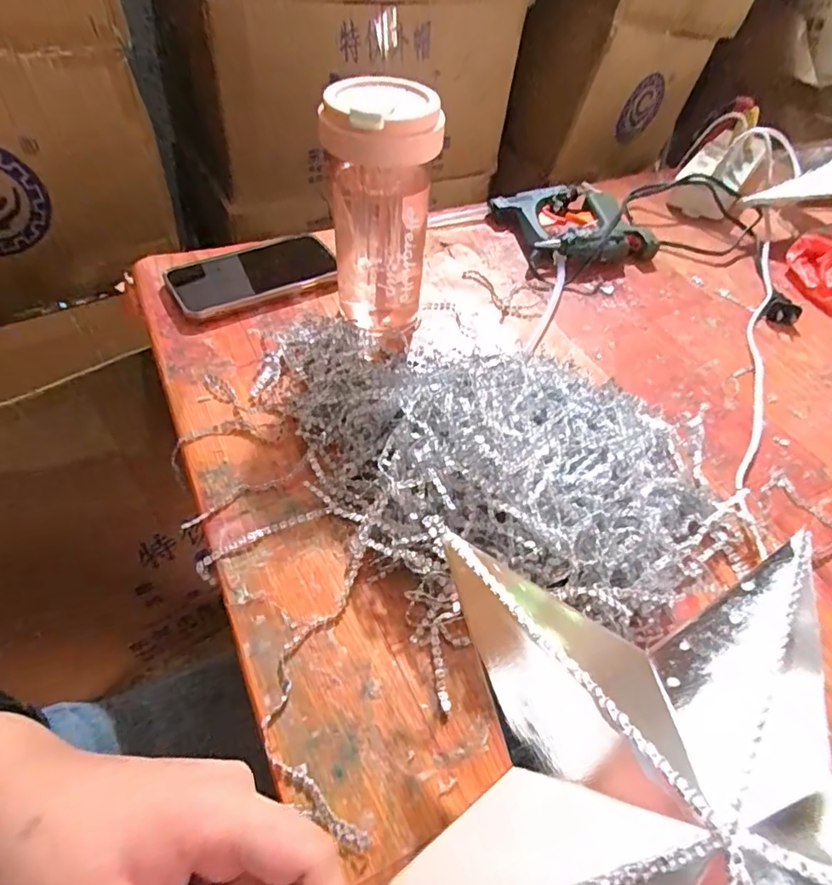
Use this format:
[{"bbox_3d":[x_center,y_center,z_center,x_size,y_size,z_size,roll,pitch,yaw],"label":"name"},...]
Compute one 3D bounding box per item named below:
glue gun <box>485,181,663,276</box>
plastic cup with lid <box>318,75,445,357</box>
[{"bbox_3d":[0.170,-0.238,0.585,0.139,0.033,0.141,-11,50,-14],"label":"glue gun"},{"bbox_3d":[-0.027,-0.164,0.408,0.074,0.176,0.078,2,48,-3],"label":"plastic cup with lid"}]

